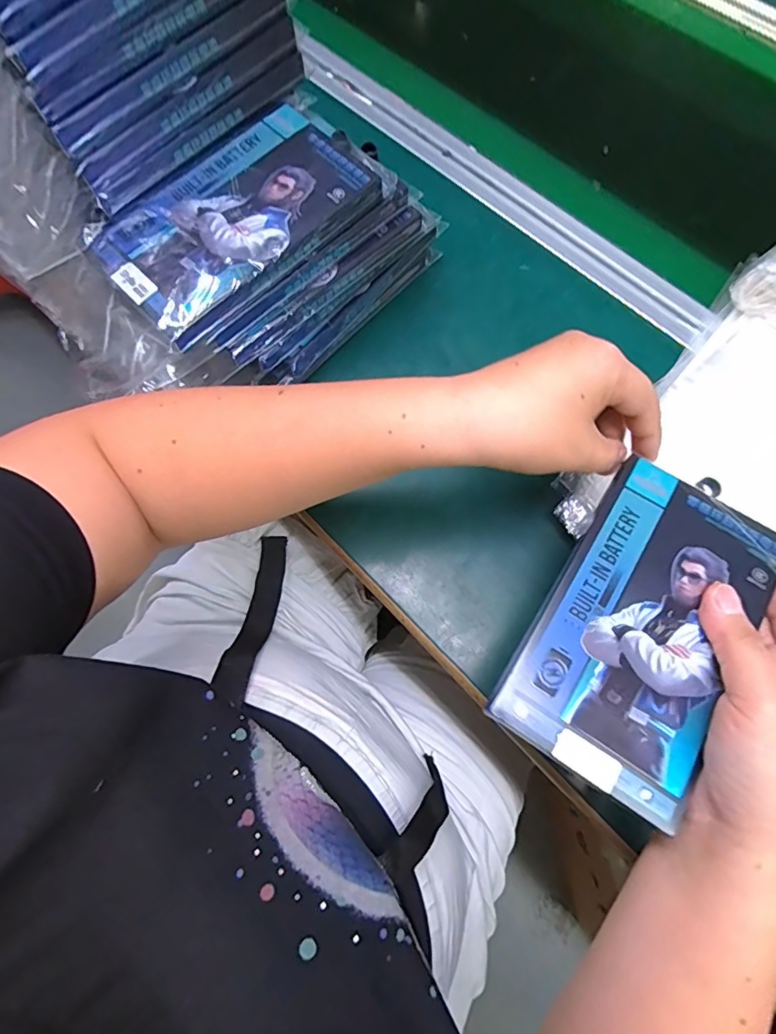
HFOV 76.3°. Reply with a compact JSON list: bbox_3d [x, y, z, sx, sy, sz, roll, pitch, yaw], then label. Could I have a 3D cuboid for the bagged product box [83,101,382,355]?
[{"bbox_3d":[-0.093,-0.183,0.306,0.164,0.019,0.091,-44,76,-12],"label":"bagged product box"}]

